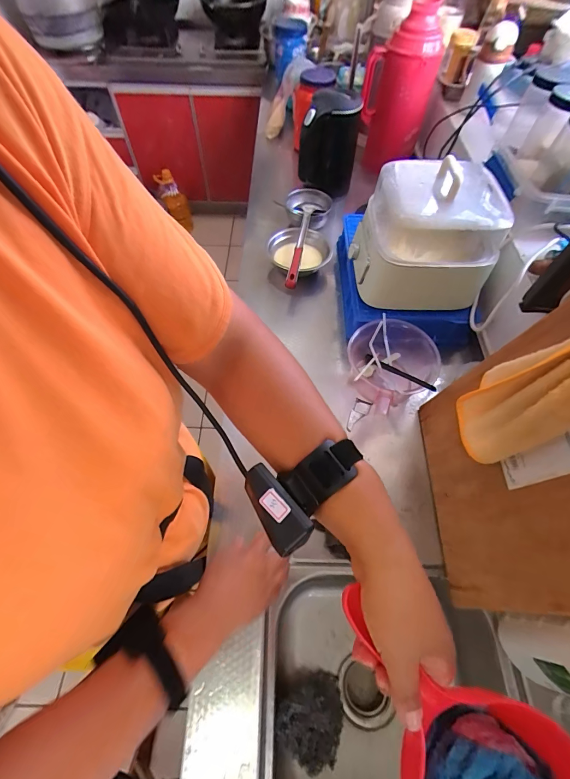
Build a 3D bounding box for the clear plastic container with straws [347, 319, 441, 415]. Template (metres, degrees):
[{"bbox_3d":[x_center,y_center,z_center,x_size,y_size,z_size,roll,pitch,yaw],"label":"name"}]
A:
[{"bbox_3d":[0.217,-0.047,0.672,0.191,0.097,0.178,0,59,-1],"label":"clear plastic container with straws"}]

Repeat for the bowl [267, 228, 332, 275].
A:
[{"bbox_3d":[0.037,-0.331,0.858,0.152,0.083,0.161,1,59,0],"label":"bowl"}]

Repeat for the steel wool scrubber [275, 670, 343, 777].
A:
[{"bbox_3d":[0.043,0.534,0.546,0.110,0.081,0.111,0,59,-1],"label":"steel wool scrubber"}]

